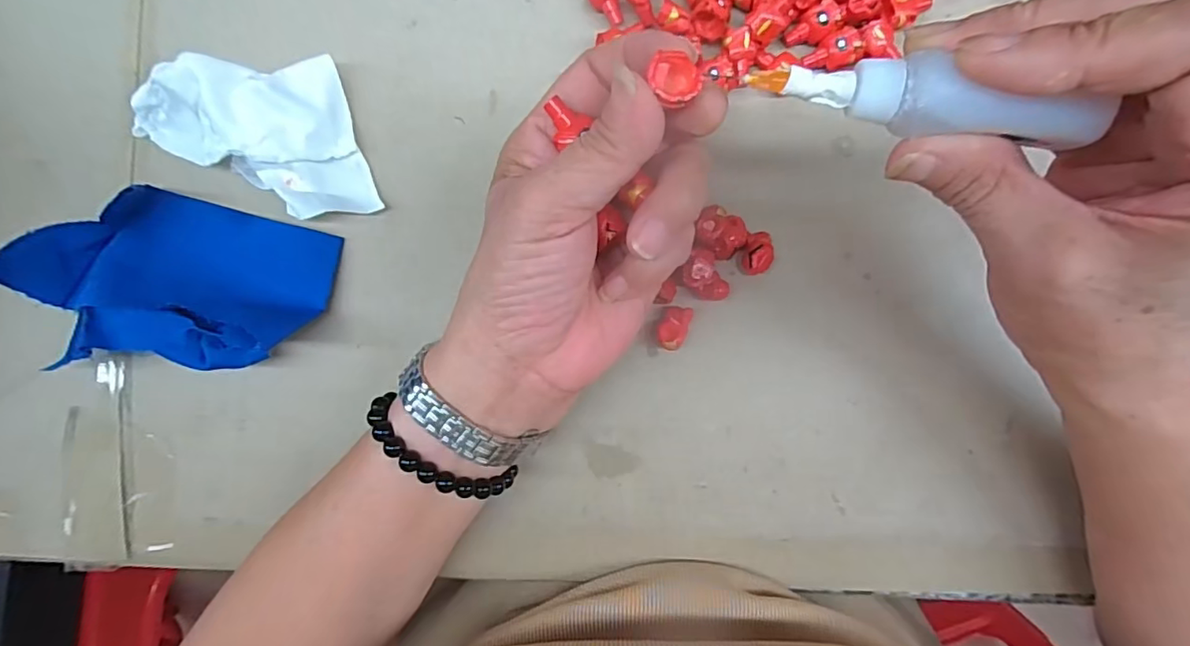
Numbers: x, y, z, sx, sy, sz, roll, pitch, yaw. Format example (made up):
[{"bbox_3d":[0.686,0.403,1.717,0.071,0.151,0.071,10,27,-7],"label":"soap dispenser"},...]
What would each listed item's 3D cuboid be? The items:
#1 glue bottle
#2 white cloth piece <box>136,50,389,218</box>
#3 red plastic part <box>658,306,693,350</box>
[{"bbox_3d":[0.089,-0.063,0.150,0.086,0.015,0.017,16,89,14],"label":"glue bottle"},{"bbox_3d":[-0.162,-0.082,0.253,0.106,0.030,0.071,-7,89,1],"label":"white cloth piece"},{"bbox_3d":[0.037,0.002,0.261,0.013,0.011,0.021,20,90,1],"label":"red plastic part"}]

